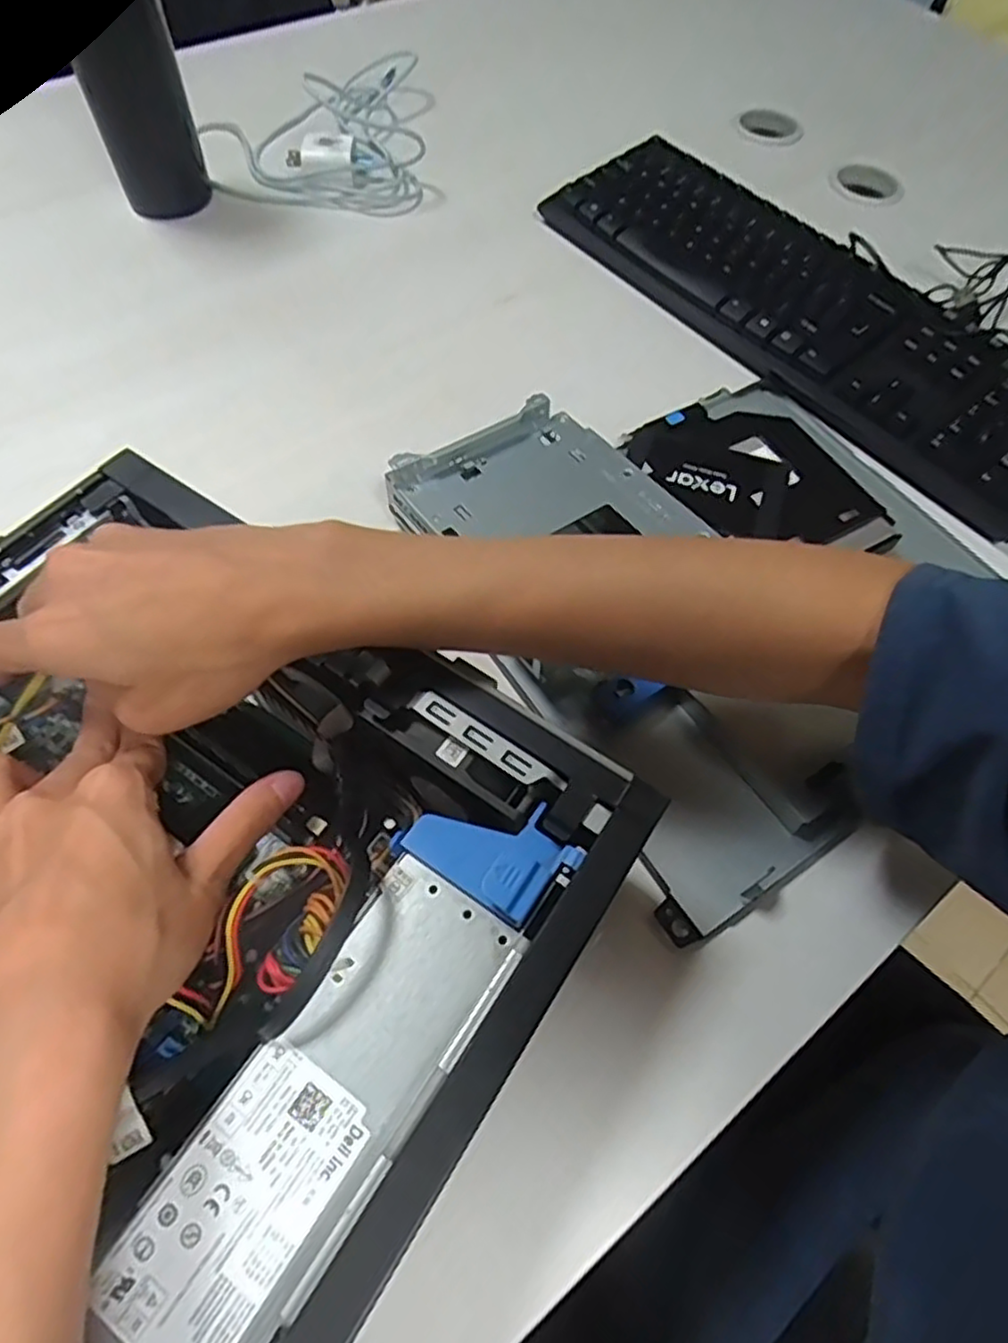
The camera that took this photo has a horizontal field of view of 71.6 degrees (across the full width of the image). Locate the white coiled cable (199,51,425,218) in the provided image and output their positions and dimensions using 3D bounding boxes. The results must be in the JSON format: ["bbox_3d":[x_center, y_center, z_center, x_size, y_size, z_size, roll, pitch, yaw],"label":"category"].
[{"bbox_3d":[-0.175,-0.511,0.645,0.187,0.045,0.263,-3,60,-6],"label":"white coiled cable"}]

